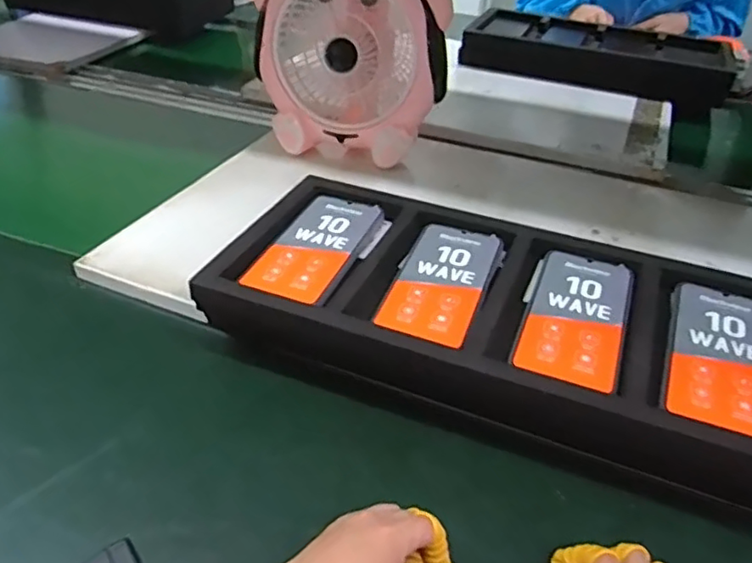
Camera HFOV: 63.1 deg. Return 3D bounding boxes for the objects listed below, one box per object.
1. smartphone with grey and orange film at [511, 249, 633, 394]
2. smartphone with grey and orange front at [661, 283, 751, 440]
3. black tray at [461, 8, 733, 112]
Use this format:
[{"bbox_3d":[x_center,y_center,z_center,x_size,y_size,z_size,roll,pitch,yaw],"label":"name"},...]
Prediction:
[{"bbox_3d":[0.165,0.027,0.510,0.080,0.008,0.169,17,40,17],"label":"smartphone with grey and orange film"},{"bbox_3d":[0.270,0.057,0.474,0.077,0.010,0.171,18,40,19],"label":"smartphone with grey and orange front"},{"bbox_3d":[0.416,-0.430,1.170,0.476,0.060,0.219,18,40,19],"label":"black tray"}]

